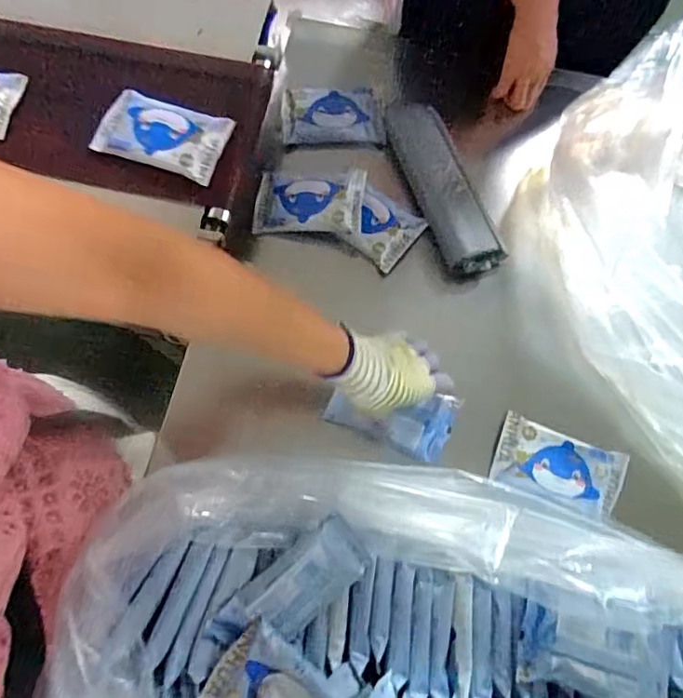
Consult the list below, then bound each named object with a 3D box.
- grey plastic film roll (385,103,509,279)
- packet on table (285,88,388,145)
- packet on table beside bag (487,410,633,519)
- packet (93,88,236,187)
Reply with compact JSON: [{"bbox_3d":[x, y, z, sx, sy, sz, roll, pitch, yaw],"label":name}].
[{"bbox_3d":[0.129,-0.216,0.698,0.078,0.036,0.261,-22,77,-7],"label":"grey plastic film roll"},{"bbox_3d":[-0.012,-0.318,0.729,0.133,0.020,0.086,-4,76,-2],"label":"packet on table"},{"bbox_3d":[0.248,0.136,0.606,0.140,0.019,0.080,22,76,4],"label":"packet on table beside bag"},{"bbox_3d":[-0.210,-0.249,0.618,0.146,0.015,0.082,18,76,3],"label":"packet"}]

